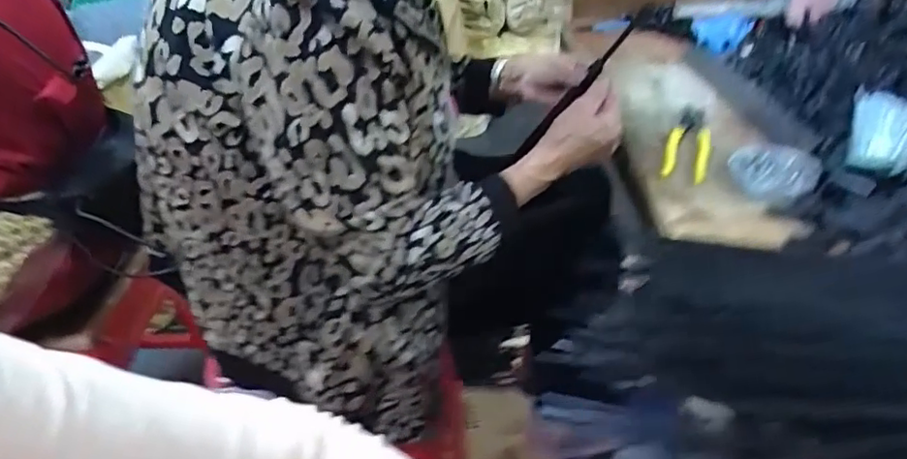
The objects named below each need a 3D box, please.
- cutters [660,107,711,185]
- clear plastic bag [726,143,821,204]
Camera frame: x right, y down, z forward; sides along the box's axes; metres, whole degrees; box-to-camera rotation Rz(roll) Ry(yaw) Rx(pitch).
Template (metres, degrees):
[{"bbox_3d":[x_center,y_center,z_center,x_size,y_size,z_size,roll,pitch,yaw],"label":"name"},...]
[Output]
[{"bbox_3d":[0.277,-0.103,0.713,0.047,0.011,0.165,13,38,18],"label":"cutters"},{"bbox_3d":[0.346,-0.063,0.657,0.086,0.014,0.108,14,39,19],"label":"clear plastic bag"}]

